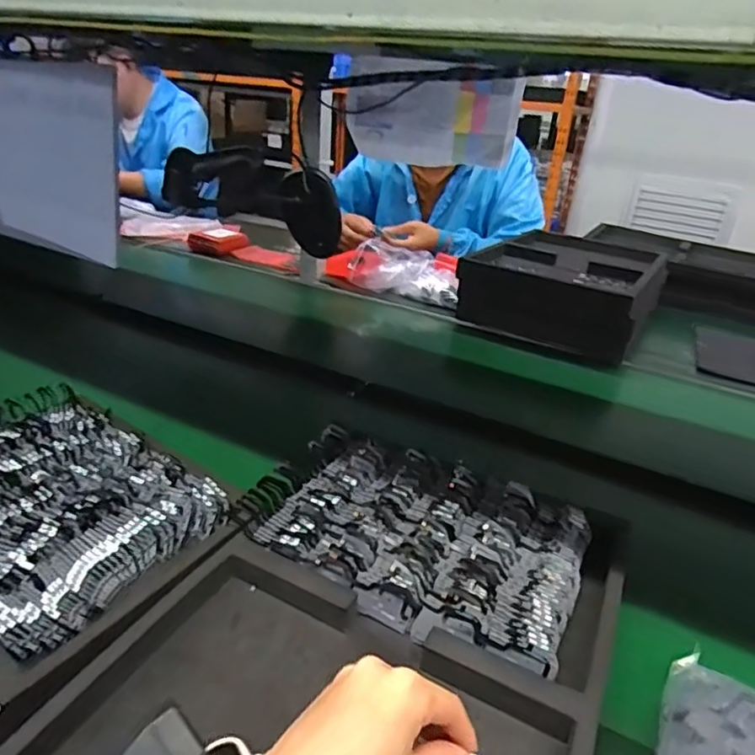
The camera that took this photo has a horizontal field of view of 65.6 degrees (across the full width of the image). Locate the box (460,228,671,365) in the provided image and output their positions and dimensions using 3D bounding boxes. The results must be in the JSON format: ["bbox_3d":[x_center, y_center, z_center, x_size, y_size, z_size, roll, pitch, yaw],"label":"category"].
[{"bbox_3d":[0.360,-0.176,1.123,0.309,0.108,0.401,17,29,23],"label":"box"}]

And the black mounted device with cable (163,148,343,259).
[{"bbox_3d":[-0.211,-0.344,1.073,0.328,0.151,0.094,19,17,-33],"label":"black mounted device with cable"}]

